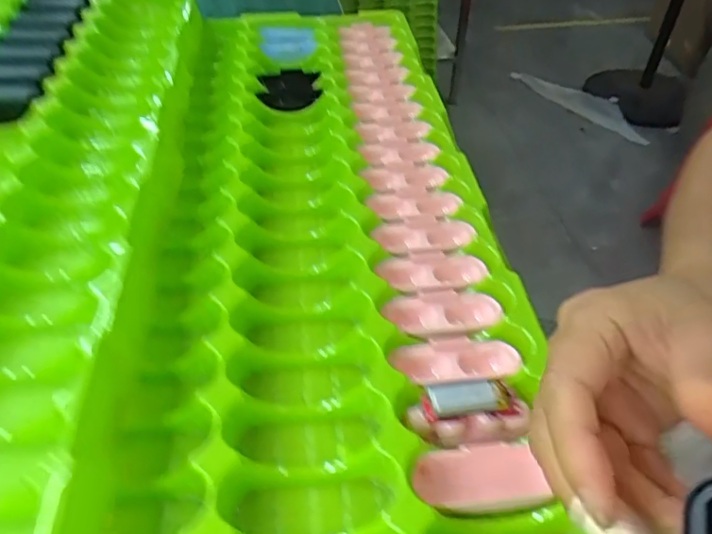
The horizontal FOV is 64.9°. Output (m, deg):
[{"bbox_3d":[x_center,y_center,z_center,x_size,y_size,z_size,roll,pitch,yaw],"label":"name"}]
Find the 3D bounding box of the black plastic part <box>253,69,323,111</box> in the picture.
[{"bbox_3d":[-0.056,-0.151,0.473,0.052,0.011,0.052,-1,45,1],"label":"black plastic part"}]

